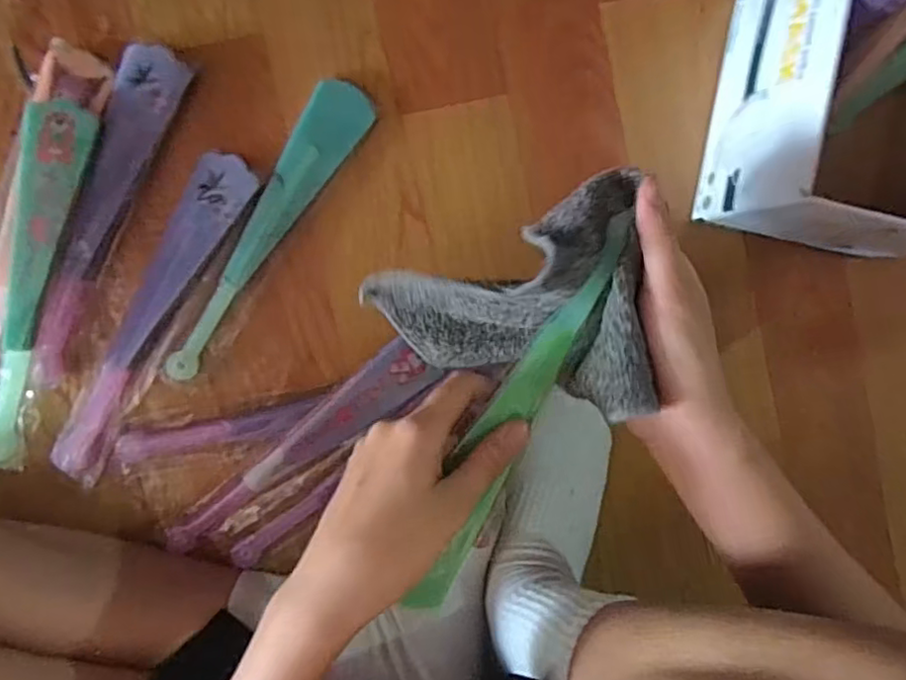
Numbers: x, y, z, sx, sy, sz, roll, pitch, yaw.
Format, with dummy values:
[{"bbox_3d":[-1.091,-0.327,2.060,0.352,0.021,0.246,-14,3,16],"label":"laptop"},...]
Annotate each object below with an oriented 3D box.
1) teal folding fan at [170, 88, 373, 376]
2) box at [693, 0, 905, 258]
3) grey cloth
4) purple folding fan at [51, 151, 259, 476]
[{"bbox_3d":[-0.131,-0.078,0.442,0.040,0.015,0.233,32,90,-10],"label":"teal folding fan"},{"bbox_3d":[0.287,-0.160,0.443,0.158,0.127,0.176,11,93,-9],"label":"box"},{"bbox_3d":[0.046,-0.014,0.335,0.150,0.085,0.107,-25,98,-6],"label":"grey cloth"},{"bbox_3d":[-0.205,-0.019,0.434,0.039,0.013,0.234,27,90,-10],"label":"purple folding fan"}]

